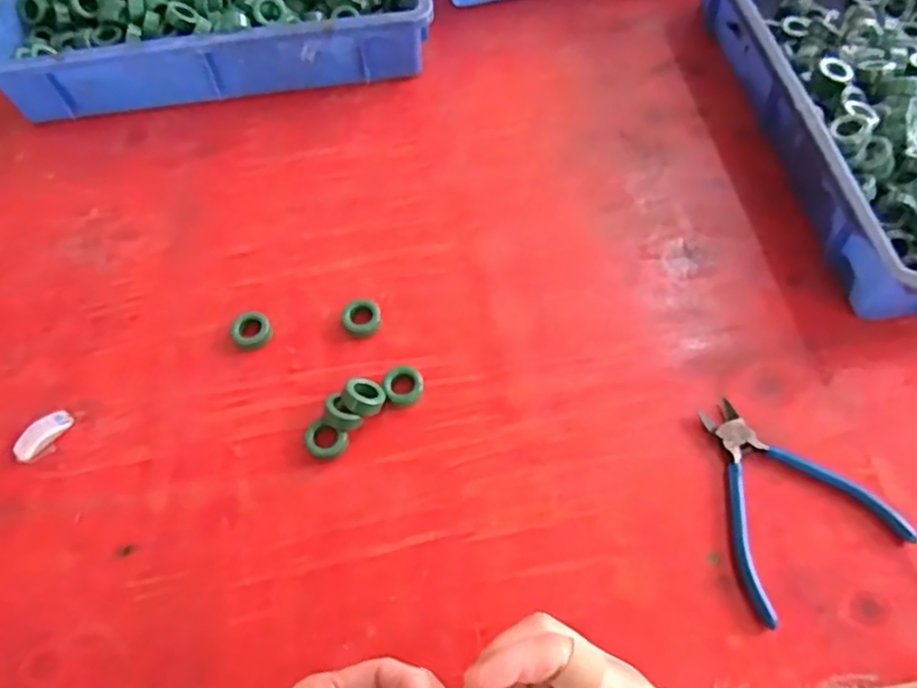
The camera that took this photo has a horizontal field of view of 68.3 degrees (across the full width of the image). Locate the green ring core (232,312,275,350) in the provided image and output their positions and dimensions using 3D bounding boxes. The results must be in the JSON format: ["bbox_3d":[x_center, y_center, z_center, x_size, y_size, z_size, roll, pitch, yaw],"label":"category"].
[{"bbox_3d":[-0.168,-0.011,0.551,0.031,0.016,0.030,-1,60,2],"label":"green ring core"}]

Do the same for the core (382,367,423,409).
[{"bbox_3d":[-0.042,0.033,0.519,0.030,0.014,0.029,-1,60,2],"label":"core"}]

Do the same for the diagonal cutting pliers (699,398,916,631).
[{"bbox_3d":[0.222,0.102,0.471,0.121,0.012,0.136,-25,62,-10],"label":"diagonal cutting pliers"}]

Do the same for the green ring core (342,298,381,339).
[{"bbox_3d":[-0.079,-0.022,0.552,0.031,0.012,0.033,-1,60,2],"label":"green ring core"}]

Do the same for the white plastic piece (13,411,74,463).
[{"bbox_3d":[-0.319,0.069,0.516,0.014,0.013,0.046,36,68,21],"label":"white plastic piece"}]

